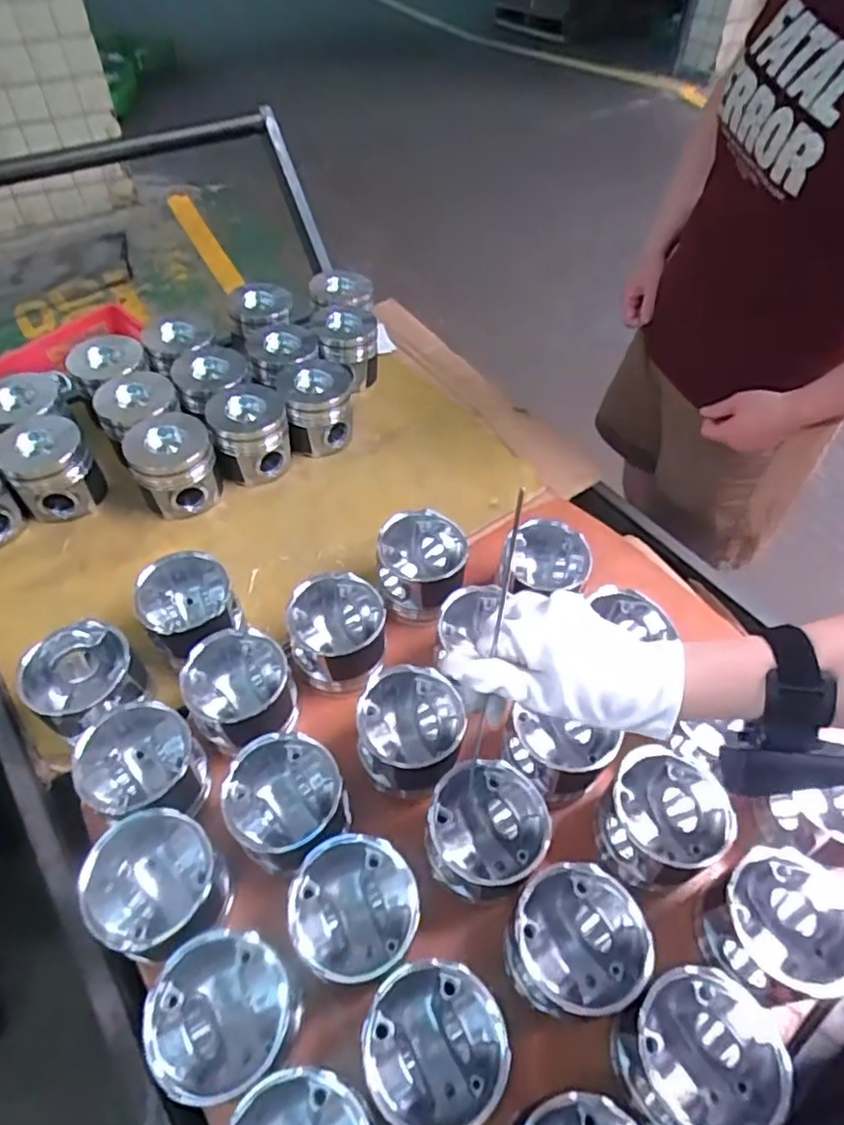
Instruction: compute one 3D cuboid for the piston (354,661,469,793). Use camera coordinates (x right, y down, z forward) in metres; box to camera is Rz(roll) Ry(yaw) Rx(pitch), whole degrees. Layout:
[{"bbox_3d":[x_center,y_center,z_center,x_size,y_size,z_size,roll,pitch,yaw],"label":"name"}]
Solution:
[{"bbox_3d":[-0.011,0.150,0.589,0.090,0.061,0.094,1,51,-1],"label":"piston"}]

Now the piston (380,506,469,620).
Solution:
[{"bbox_3d":[0.000,0.004,0.712,0.095,0.071,0.099,10,52,6],"label":"piston"}]

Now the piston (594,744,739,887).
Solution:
[{"bbox_3d":[0.198,0.215,0.562,0.093,0.074,0.097,1,51,-1],"label":"piston"}]

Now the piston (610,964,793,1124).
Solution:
[{"bbox_3d":[0.191,0.342,0.455,0.111,0.072,0.101,1,51,-1],"label":"piston"}]

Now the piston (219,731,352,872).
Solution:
[{"bbox_3d":[-0.115,0.205,0.554,0.086,0.089,0.092,1,51,-1],"label":"piston"}]

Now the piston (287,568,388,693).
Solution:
[{"bbox_3d":[-0.087,0.068,0.658,0.092,0.074,0.091,1,51,-1],"label":"piston"}]

